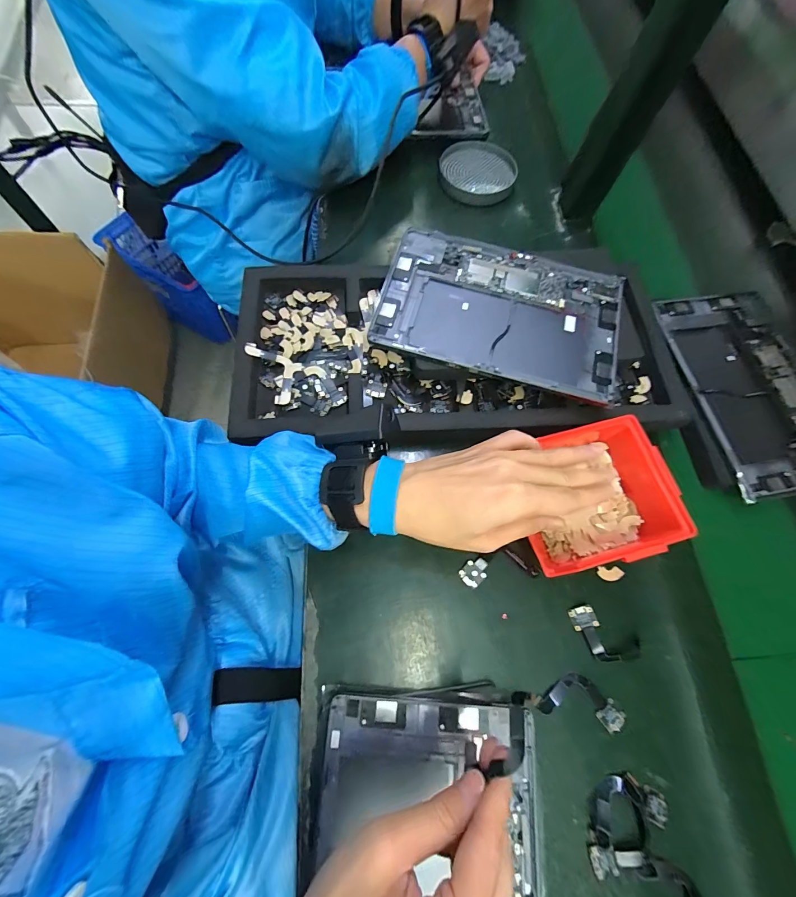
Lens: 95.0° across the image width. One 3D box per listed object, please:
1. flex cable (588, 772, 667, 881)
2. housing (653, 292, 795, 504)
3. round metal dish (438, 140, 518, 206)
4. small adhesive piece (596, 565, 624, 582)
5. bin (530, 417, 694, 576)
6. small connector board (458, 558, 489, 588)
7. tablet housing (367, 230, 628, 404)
[{"bbox_3d":[0.179,0.298,0.291,0.077,0.009,0.047,-35,76,-13],"label":"flex cable"},{"bbox_3d":[0.412,-0.072,0.425,0.151,0.011,0.252,-9,72,-5],"label":"housing"},{"bbox_3d":[0.117,-0.410,0.540,0.108,0.023,0.102,1,71,-2],"label":"round metal dish"},{"bbox_3d":[0.210,0.124,0.361,0.025,0.004,0.014,3,71,-1],"label":"small adhesive piece"},{"bbox_3d":[0.185,0.044,0.349,0.128,0.058,0.122,-11,72,-6],"label":"bin"},{"bbox_3d":[0.075,0.120,0.354,0.028,0.004,0.021,-42,77,-14],"label":"small connector board"},{"bbox_3d":[0.112,-0.151,0.399,0.253,0.008,0.168,15,71,3],"label":"tablet housing"}]

